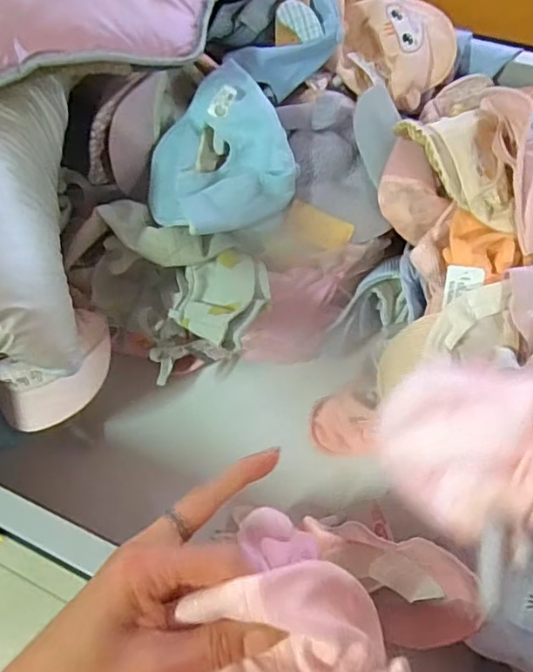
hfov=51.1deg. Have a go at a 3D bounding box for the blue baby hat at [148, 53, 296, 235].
[{"bbox_3d":[-0.055,-0.181,0.567,0.142,0.073,0.151,-2,60,3],"label":"blue baby hat"}]

